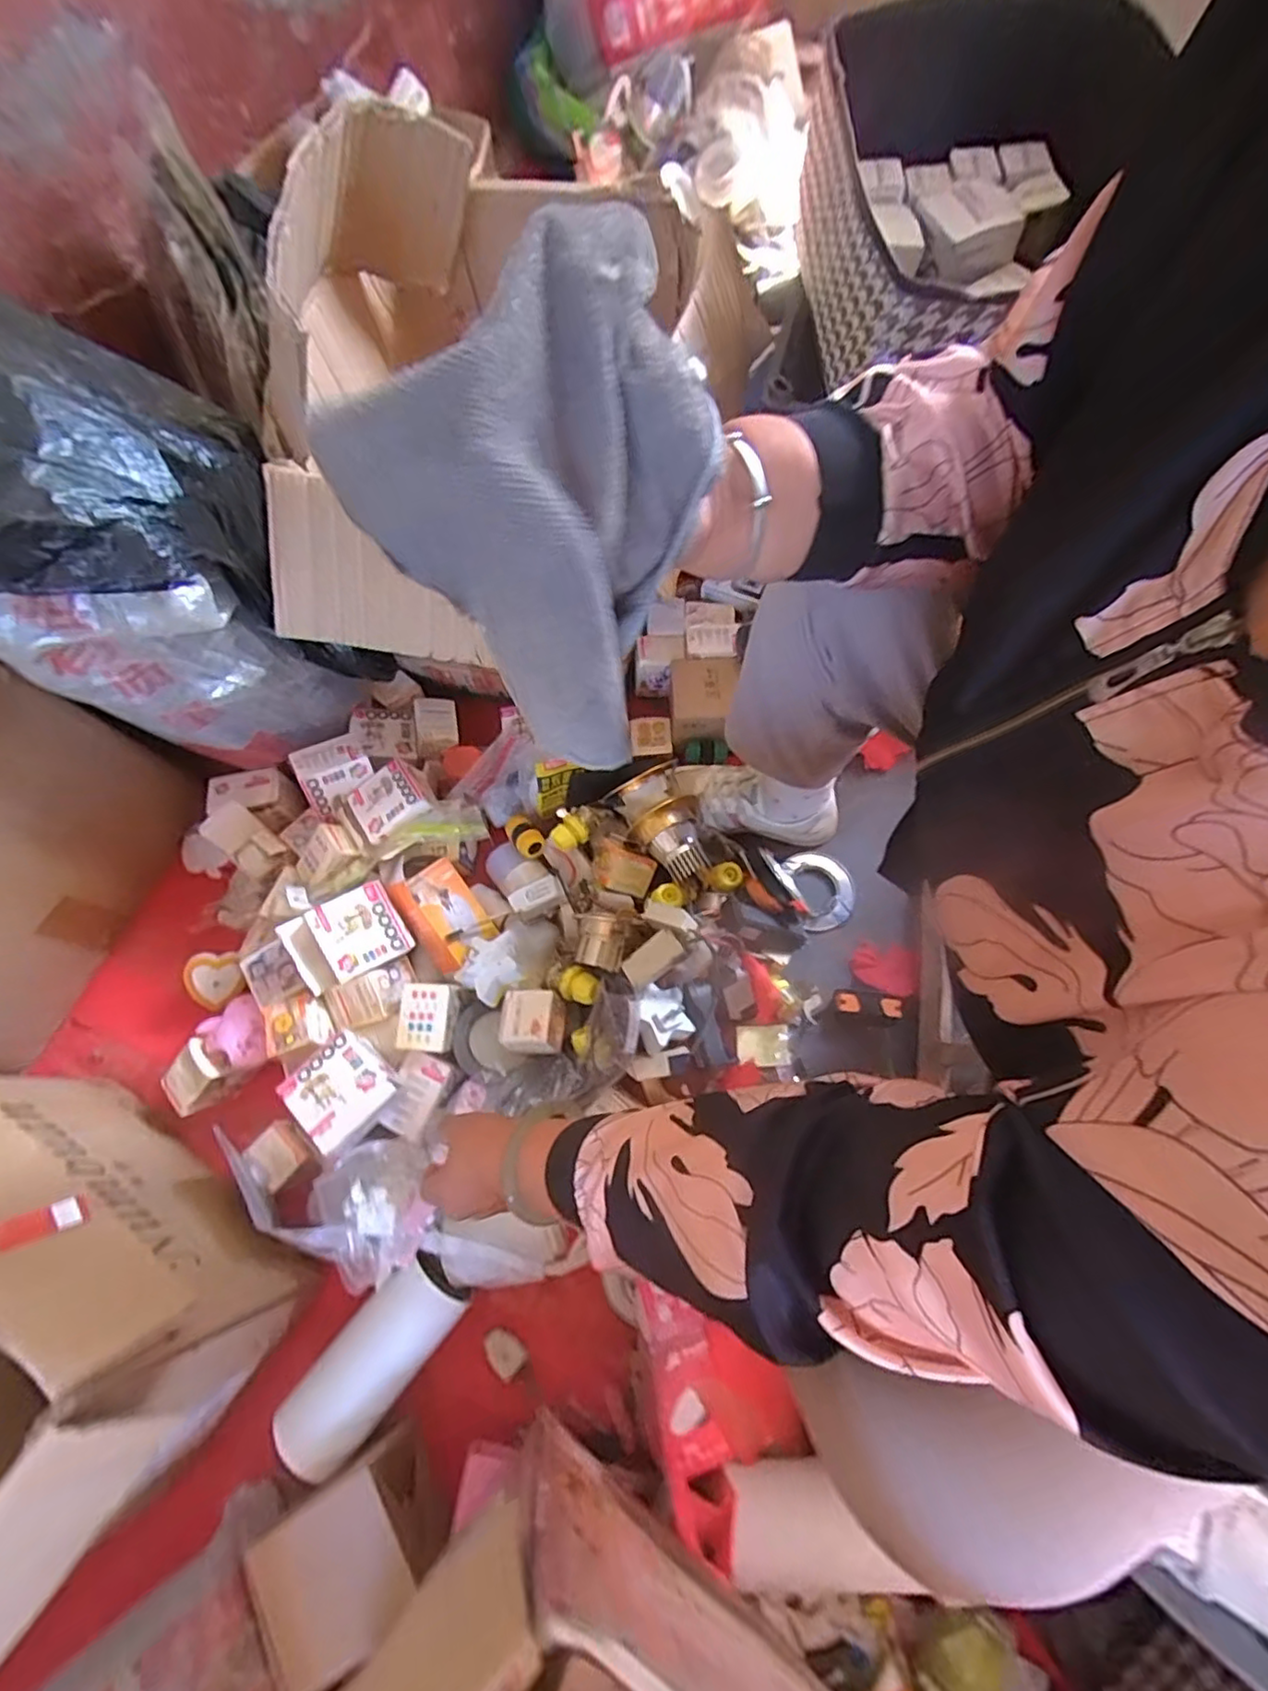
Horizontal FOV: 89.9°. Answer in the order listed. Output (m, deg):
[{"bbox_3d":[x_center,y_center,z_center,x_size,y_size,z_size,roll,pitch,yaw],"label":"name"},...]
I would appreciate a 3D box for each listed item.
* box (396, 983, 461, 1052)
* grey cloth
[{"bbox_3d":[-0.213,0.180,0.665,0.055,0.043,0.065,-1,70,2],"label":"box"},{"bbox_3d":[-0.030,-0.140,0.282,0.091,0.165,0.131,28,73,12],"label":"grey cloth"}]

